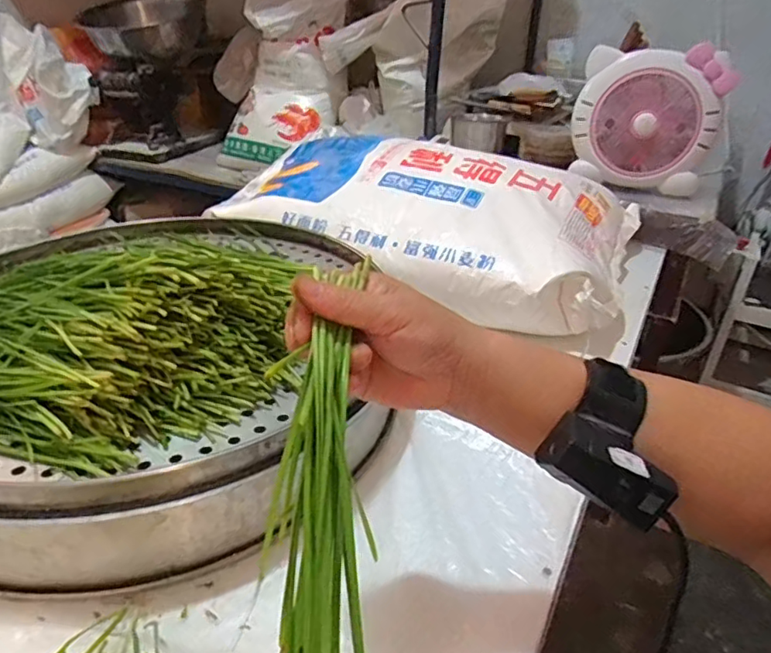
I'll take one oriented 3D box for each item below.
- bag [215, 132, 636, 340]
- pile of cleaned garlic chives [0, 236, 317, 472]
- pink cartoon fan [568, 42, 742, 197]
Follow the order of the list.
[{"bbox_3d":[0.063,-0.187,0.906,0.631,0.141,0.390,13,33,18],"label":"bag"},{"bbox_3d":[-0.312,-0.012,0.526,0.400,0.102,0.232,14,33,20],"label":"pile of cleaned garlic chives"},{"bbox_3d":[0.494,-0.394,1.079,0.255,0.229,0.099,14,33,20],"label":"pink cartoon fan"}]

